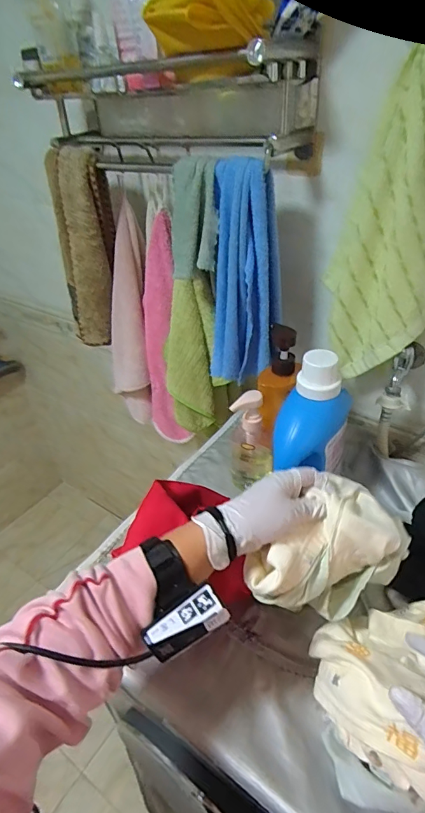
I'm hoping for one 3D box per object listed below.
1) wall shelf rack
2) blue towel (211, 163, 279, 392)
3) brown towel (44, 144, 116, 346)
[{"bbox_3d":[-0.074,-0.475,0.708,0.477,0.143,0.177,24,45,31],"label":"wall shelf rack"},{"bbox_3d":[0.048,-0.193,0.678,0.105,0.318,0.065,9,40,17],"label":"blue towel"},{"bbox_3d":[-0.253,-0.309,0.881,0.122,0.362,0.081,-8,38,-5],"label":"brown towel"}]

